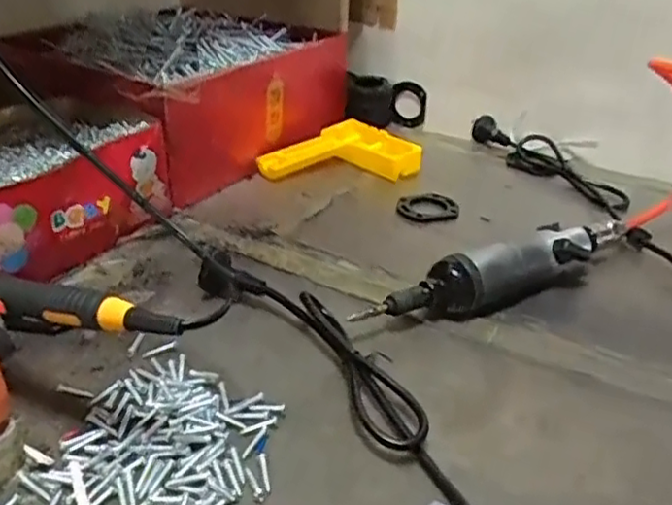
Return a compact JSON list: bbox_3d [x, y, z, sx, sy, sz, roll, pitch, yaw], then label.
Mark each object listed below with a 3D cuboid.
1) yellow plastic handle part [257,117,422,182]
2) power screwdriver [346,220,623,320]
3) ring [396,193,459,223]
[{"bbox_3d":[0.002,-0.114,0.725,0.167,0.029,0.094,-2,30,-7],"label":"yellow plastic handle part"},{"bbox_3d":[0.130,0.013,0.494,0.260,0.042,0.034,-16,34,-28],"label":"power screwdriver"},{"bbox_3d":[0.087,-0.042,0.631,0.057,0.010,0.057,5,30,4],"label":"ring"}]

